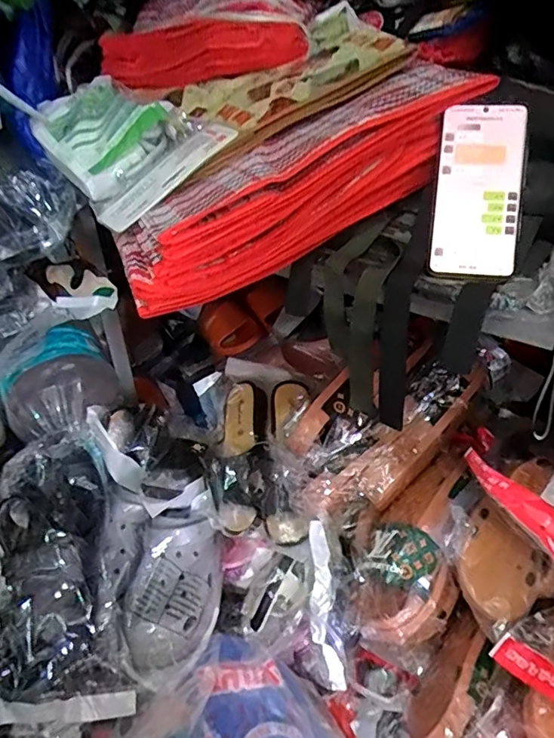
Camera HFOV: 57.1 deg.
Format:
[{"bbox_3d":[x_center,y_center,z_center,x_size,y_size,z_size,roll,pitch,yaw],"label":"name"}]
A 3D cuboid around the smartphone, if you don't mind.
[{"bbox_3d":[0.179,-0.159,0.454,0.075,0.158,0.007,6,-2,11],"label":"smartphone"}]

